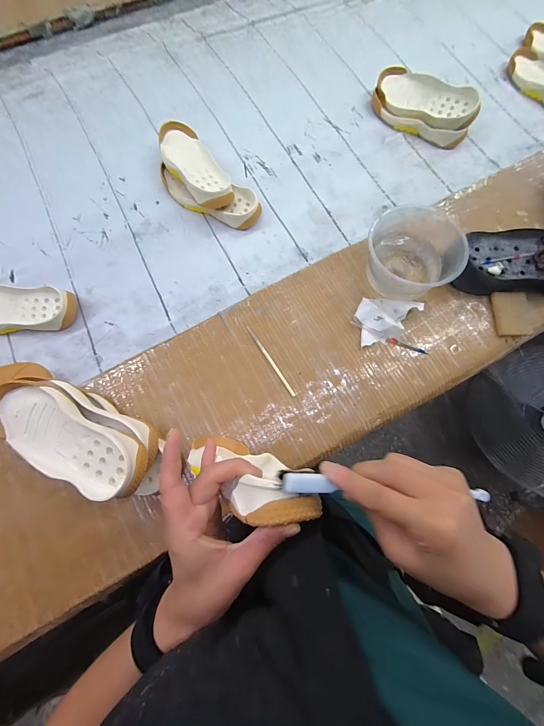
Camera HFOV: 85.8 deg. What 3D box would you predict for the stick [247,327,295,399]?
[{"bbox_3d":[-0.002,-0.003,0.440,0.007,0.006,0.125,-32,77,-7],"label":"stick"}]

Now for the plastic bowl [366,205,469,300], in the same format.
[{"bbox_3d":[0.208,-0.159,0.447,0.129,0.078,0.126,0,76,1],"label":"plastic bowl"}]

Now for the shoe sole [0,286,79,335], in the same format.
[{"bbox_3d":[-0.443,-0.092,0.488,0.221,0.030,0.081,5,73,2],"label":"shoe sole"}]

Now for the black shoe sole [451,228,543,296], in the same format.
[{"bbox_3d":[0.450,-0.156,0.465,0.307,0.035,0.114,5,76,3],"label":"black shoe sole"}]

